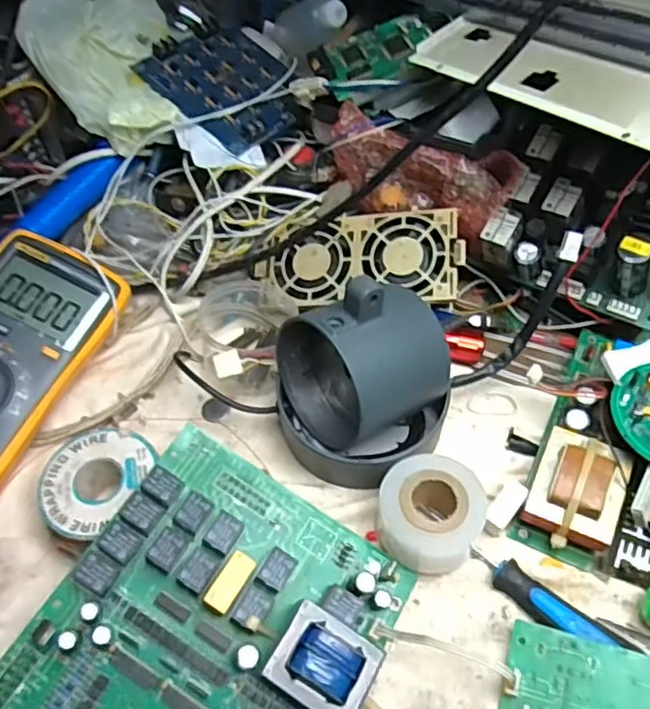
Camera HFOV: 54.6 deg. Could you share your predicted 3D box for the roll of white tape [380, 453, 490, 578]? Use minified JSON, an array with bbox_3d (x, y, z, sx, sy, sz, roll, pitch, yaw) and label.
[{"bbox_3d":[0.060,0.091,0.361,0.058,0.033,0.056,0,55,0],"label":"roll of white tape"}]

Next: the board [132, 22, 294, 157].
[{"bbox_3d":[-0.074,-0.221,0.511,0.115,0.011,0.101,41,64,11],"label":"board"}]

